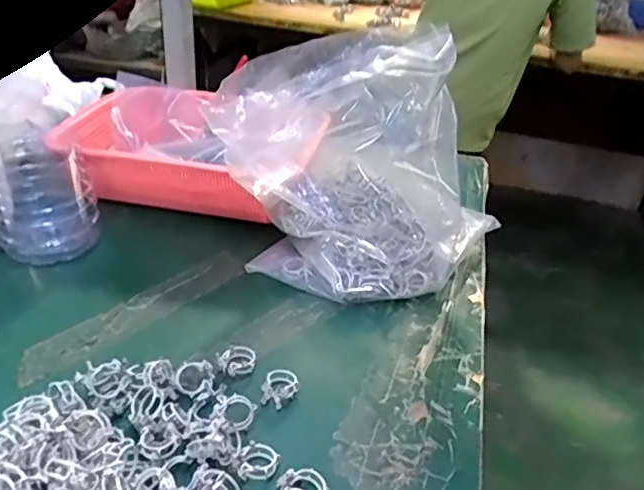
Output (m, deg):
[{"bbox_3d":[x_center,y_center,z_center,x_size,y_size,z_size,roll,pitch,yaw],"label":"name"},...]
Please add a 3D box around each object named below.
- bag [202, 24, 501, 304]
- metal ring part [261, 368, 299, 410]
[{"bbox_3d":[0.045,-0.085,0.568,0.235,0.214,0.199,18,35,20],"label":"bag"},{"bbox_3d":[-0.034,0.112,0.439,0.025,0.008,0.035,14,34,15],"label":"metal ring part"}]

